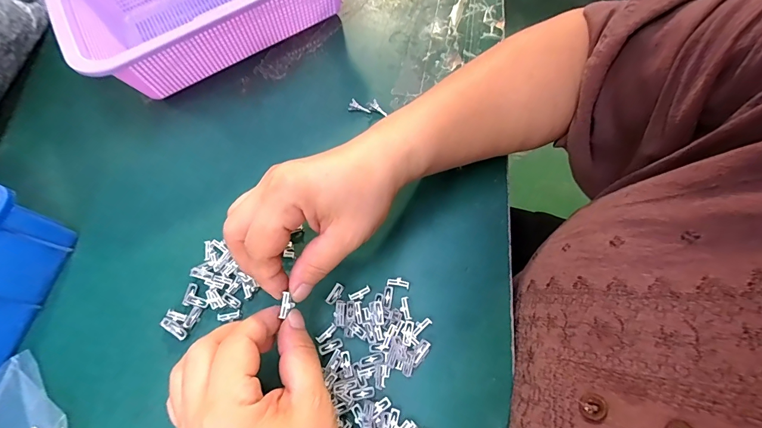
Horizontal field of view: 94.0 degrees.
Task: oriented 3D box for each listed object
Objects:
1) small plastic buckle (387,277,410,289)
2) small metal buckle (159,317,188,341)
[{"bbox_3d":[0.013,0.051,0.265,0.017,0.005,0.007,10,69,7],"label":"small plastic buckle"},{"bbox_3d":[-0.154,0.086,0.265,0.022,0.006,0.007,29,71,15],"label":"small metal buckle"}]

